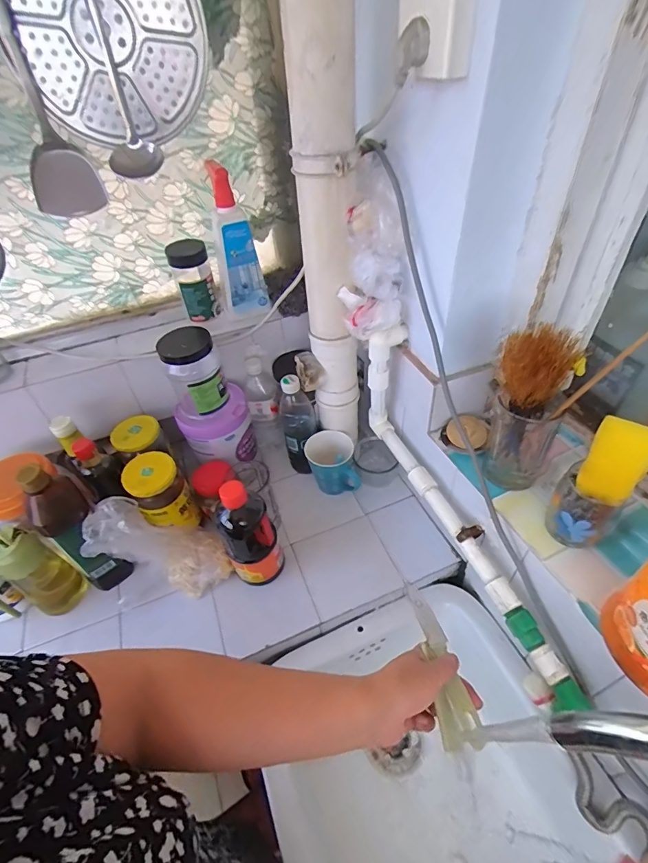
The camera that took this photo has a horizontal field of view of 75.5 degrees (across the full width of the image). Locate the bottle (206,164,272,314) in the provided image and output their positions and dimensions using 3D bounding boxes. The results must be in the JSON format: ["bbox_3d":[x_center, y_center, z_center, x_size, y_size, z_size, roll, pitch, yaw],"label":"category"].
[{"bbox_3d":[-0.144,-0.304,0.696,0.073,0.223,0.045,-12,46,-6],"label":"bottle"}]

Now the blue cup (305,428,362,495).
[{"bbox_3d":[0.016,0.061,0.782,0.088,0.119,0.089,-3,45,3],"label":"blue cup"}]

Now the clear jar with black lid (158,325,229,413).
[{"bbox_3d":[-0.217,-0.101,0.697,0.081,0.116,0.087,-26,49,-19],"label":"clear jar with black lid"}]

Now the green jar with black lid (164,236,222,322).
[{"bbox_3d":[-0.221,-0.261,0.714,0.061,0.118,0.075,-19,47,-13],"label":"green jar with black lid"}]

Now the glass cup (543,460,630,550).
[{"bbox_3d":[0.307,0.098,0.494,0.075,0.098,0.057,20,51,23],"label":"glass cup"}]

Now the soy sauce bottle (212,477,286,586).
[{"bbox_3d":[-0.117,0.159,0.647,0.079,0.210,0.068,-20,47,-13],"label":"soy sauce bottle"}]

